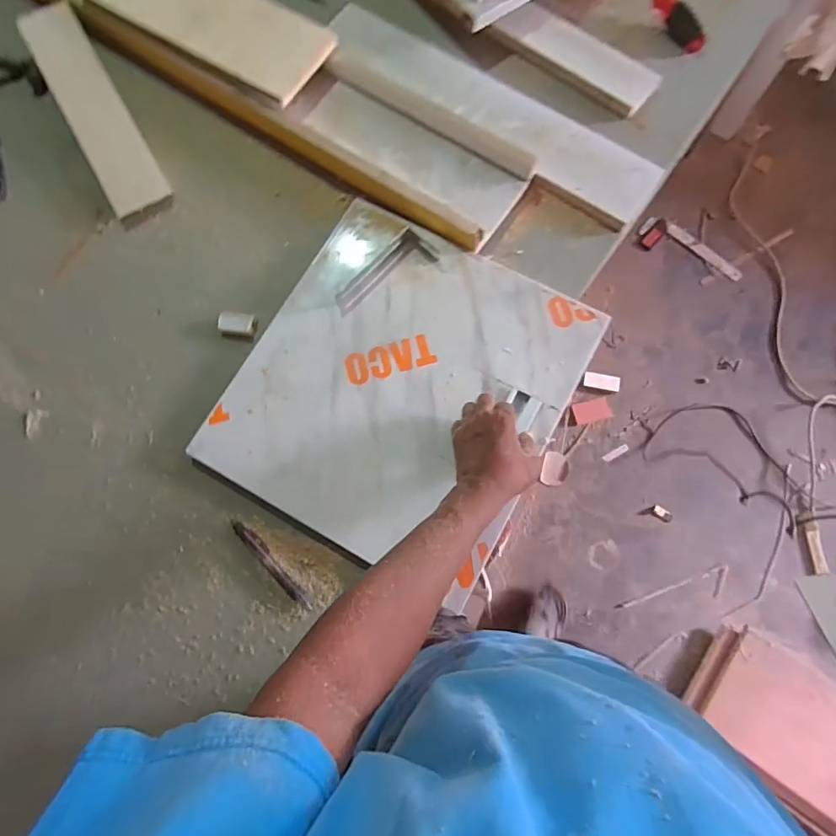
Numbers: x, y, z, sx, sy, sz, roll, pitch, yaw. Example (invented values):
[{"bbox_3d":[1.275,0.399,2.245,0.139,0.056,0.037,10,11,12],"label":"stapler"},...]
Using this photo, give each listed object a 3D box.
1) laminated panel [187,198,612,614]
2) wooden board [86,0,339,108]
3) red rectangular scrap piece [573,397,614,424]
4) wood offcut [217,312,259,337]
[{"bbox_3d":[-0.021,-0.044,0.617,0.385,0.025,0.410,26,77,7],"label":"laminated panel"},{"bbox_3d":[-0.315,-0.600,0.722,0.361,0.022,0.136,30,87,1],"label":"wooden board"},{"bbox_3d":[0.526,-0.021,1.471,0.115,0.017,0.066,-13,76,-2],"label":"red rectangular scrap piece"},{"bbox_3d":[-0.245,-0.128,0.661,0.048,0.019,0.031,7,77,4],"label":"wood offcut"}]

